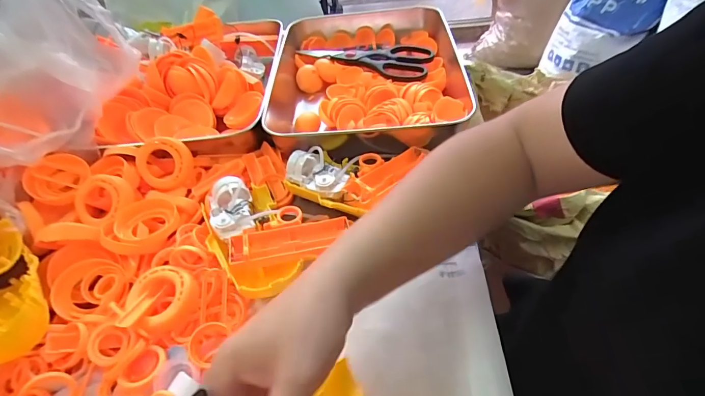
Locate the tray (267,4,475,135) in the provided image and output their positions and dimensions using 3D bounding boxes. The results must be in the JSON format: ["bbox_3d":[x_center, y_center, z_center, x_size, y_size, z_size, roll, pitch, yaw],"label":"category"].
[{"bbox_3d":[0.014,-0.156,0.523,0.257,0.069,0.286,-1,48,6],"label":"tray"}]

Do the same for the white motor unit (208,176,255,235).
[{"bbox_3d":[-0.119,0.009,0.373,0.039,0.023,0.061,-17,48,-8],"label":"white motor unit"}]

